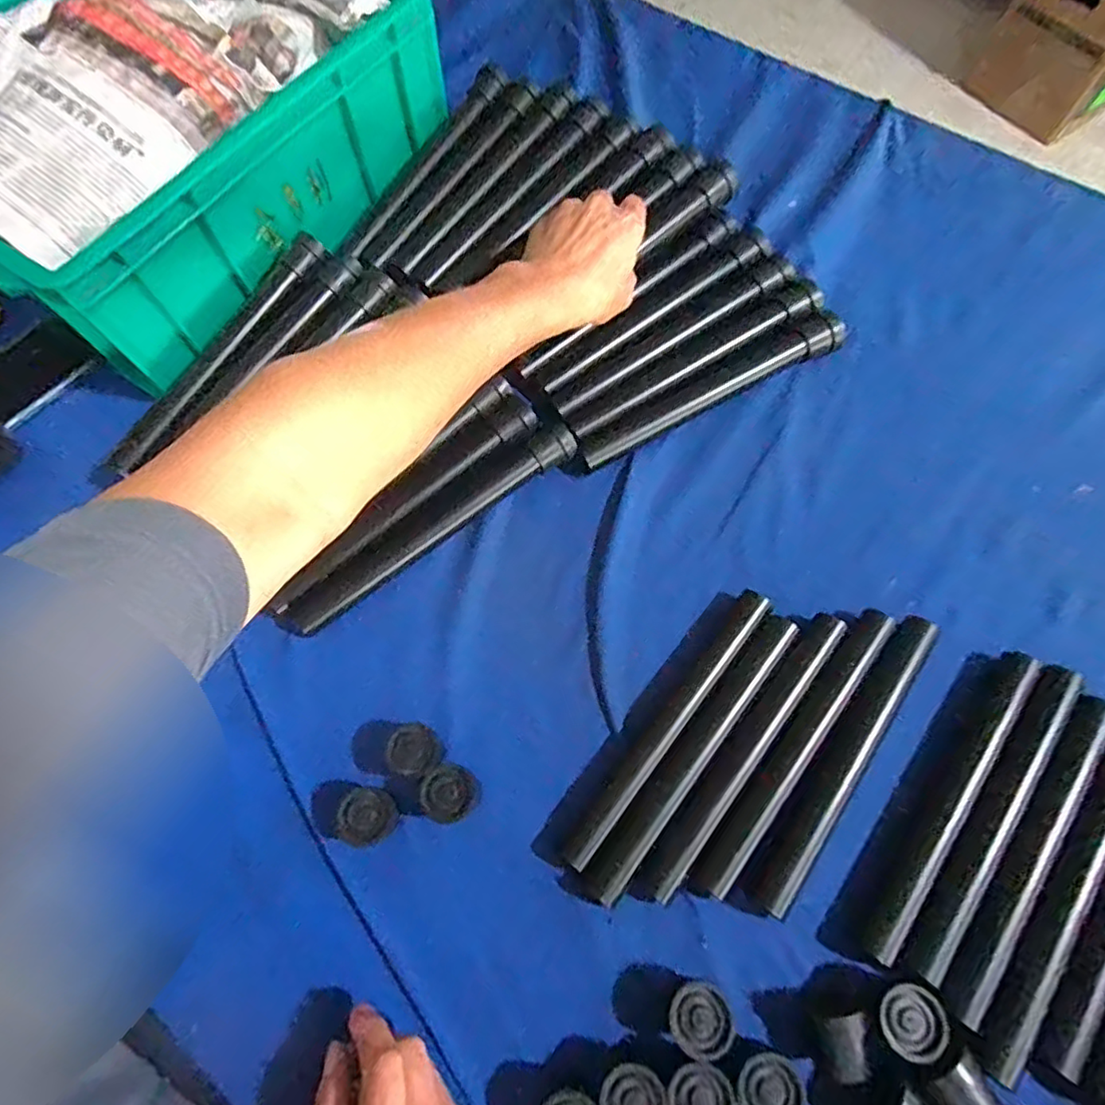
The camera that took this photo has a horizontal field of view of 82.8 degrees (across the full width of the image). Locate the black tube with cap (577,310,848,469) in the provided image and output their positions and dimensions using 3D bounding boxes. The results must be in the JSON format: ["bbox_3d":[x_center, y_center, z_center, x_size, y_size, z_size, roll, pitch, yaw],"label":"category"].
[{"bbox_3d":[0.130,-0.136,0.515,0.244,0.025,0.030,-26,69,-8],"label":"black tube with cap"}]

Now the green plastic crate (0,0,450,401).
[{"bbox_3d":[-0.321,-0.399,0.551,0.299,0.131,0.434,33,73,14],"label":"green plastic crate"}]

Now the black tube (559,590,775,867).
[{"bbox_3d":[0.080,0.115,0.424,0.019,0.016,0.218,36,73,15],"label":"black tube"}]

